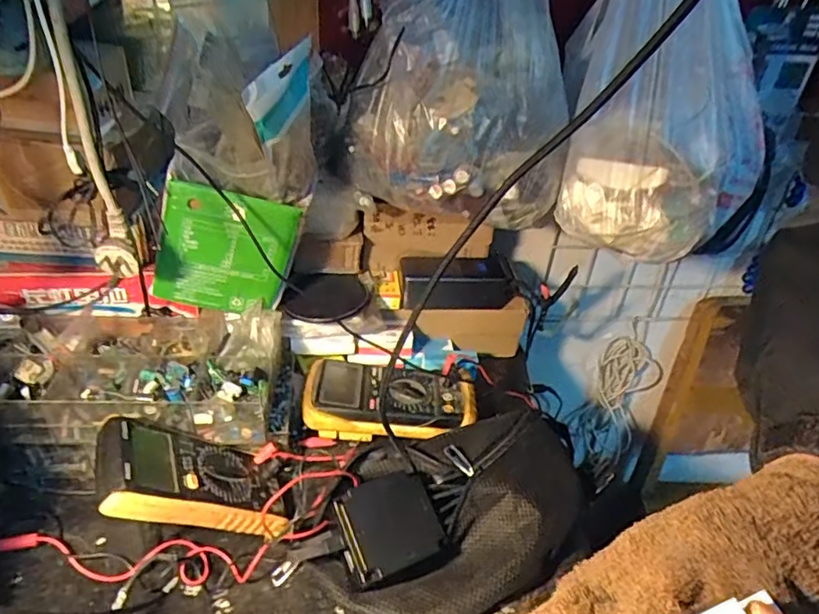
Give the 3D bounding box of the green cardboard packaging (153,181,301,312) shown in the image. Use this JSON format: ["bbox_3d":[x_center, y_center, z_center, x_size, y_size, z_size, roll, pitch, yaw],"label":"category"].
[{"bbox_3d":[-0.178,-0.050,0.549,0.118,0.134,0.014,11,36,-20],"label":"green cardboard packaging"}]

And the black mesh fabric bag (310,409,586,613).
[{"bbox_3d":[0.049,0.187,0.506,0.257,0.071,0.147,-12,38,-24],"label":"black mesh fabric bag"}]

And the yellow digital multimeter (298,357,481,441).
[{"bbox_3d":[-0.022,0.102,0.625,0.183,0.038,0.092,5,34,0],"label":"yellow digital multimeter"}]

